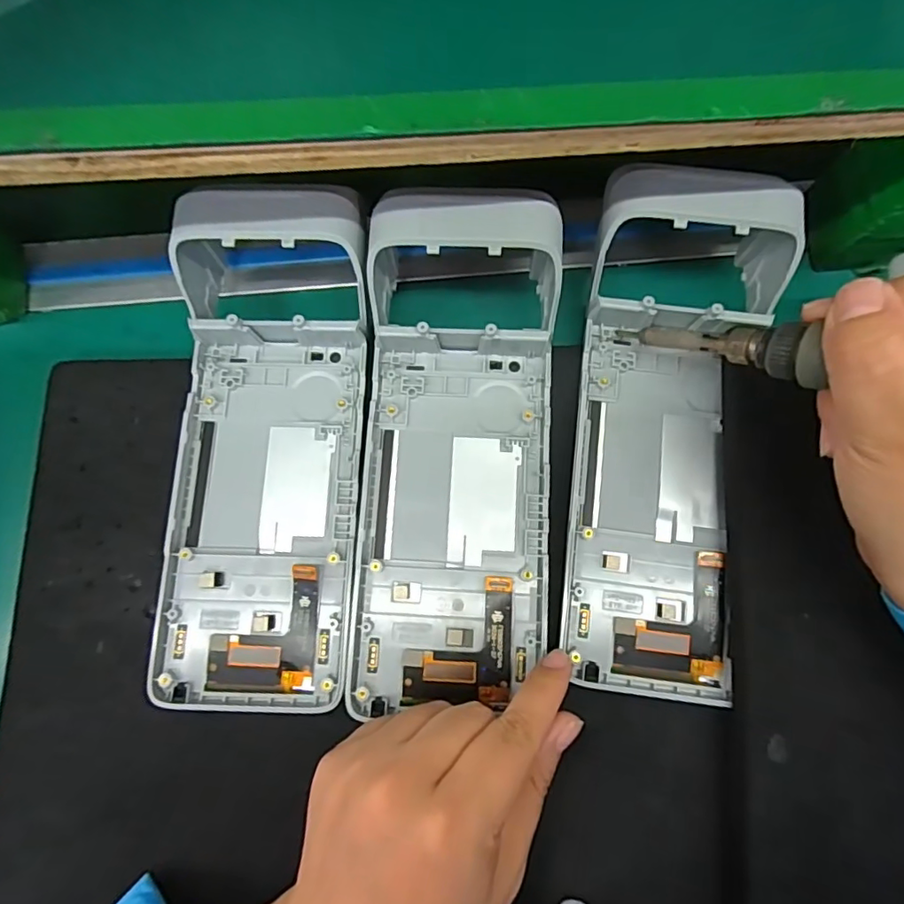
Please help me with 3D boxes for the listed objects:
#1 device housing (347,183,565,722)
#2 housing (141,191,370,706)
[{"bbox_3d":[0.002,-0.004,0.219,0.081,0.046,0.213,2,76,1],"label":"device housing"},{"bbox_3d":[-0.079,-0.008,0.222,0.081,0.041,0.220,1,76,1],"label":"housing"}]

